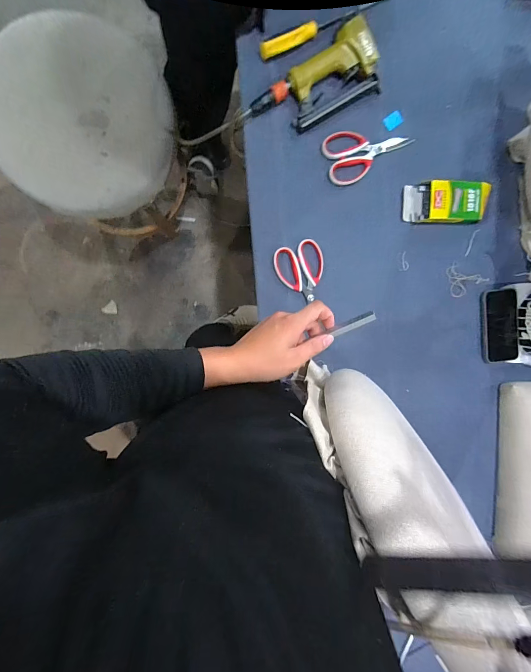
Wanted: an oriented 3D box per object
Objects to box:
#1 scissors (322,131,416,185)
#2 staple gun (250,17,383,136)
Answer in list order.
[{"bbox_3d":[0.204,-0.377,0.637,0.170,0.018,0.096,-23,98,-4],"label":"scissors"},{"bbox_3d":[0.107,-0.476,0.604,0.250,0.043,0.116,-38,98,-1],"label":"staple gun"}]

